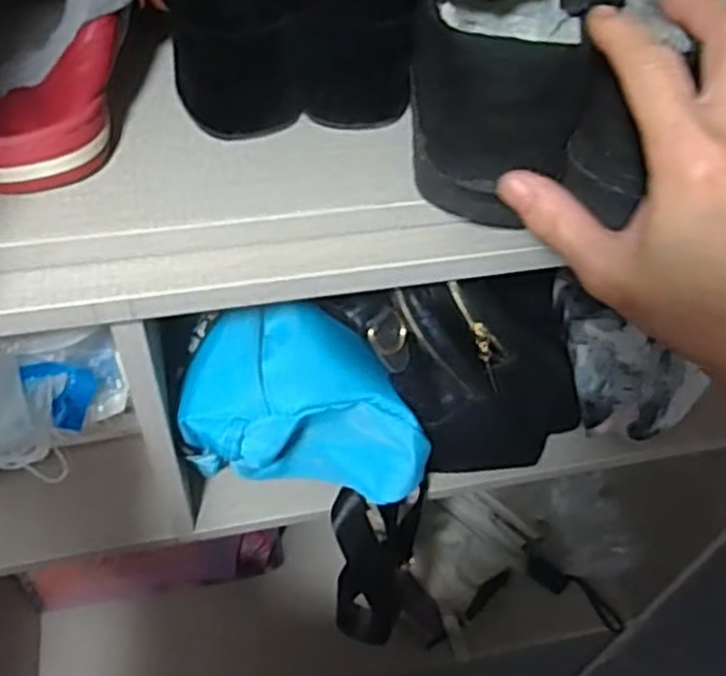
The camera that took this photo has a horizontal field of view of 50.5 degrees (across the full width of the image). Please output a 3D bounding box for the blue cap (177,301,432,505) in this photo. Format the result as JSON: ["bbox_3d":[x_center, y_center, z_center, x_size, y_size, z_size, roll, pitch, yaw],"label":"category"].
[{"bbox_3d":[-0.036,0.053,0.525,0.165,0.125,0.086,6,51,0],"label":"blue cap"}]

